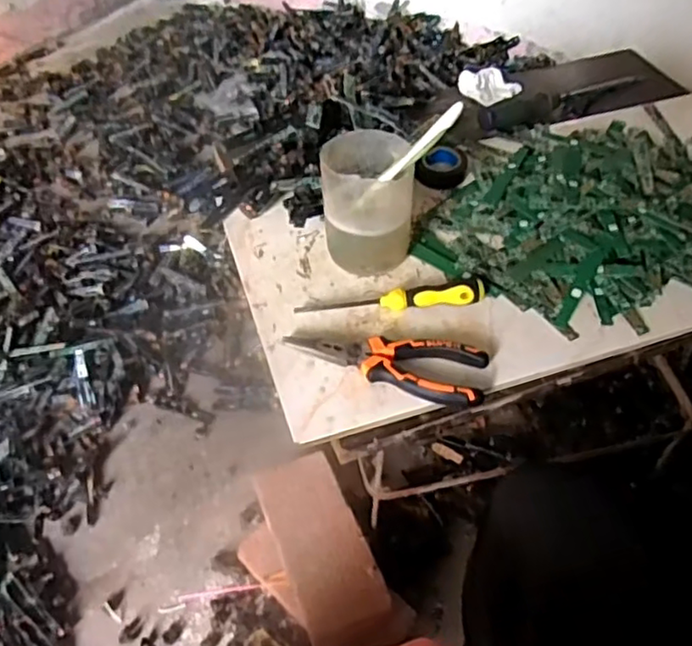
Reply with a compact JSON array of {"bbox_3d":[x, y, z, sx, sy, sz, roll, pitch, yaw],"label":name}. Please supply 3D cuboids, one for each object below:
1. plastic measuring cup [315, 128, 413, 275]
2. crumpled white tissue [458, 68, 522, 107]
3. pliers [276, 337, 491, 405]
[{"bbox_3d":[0.017,-0.101,0.572,0.075,0.103,0.075,0,49,0],"label":"plastic measuring cup"},{"bbox_3d":[0.173,-0.287,0.790,0.063,0.019,0.055,-25,53,-20],"label":"crumpled white tissue"},{"bbox_3d":[0.032,0.033,0.514,0.152,0.019,0.054,7,49,7],"label":"pliers"}]

